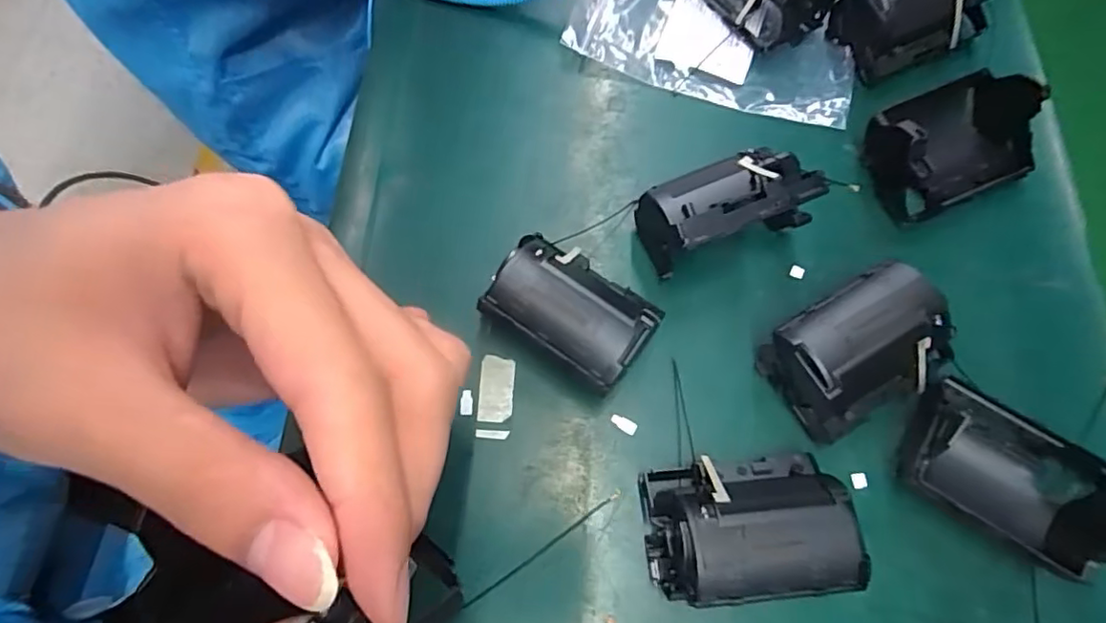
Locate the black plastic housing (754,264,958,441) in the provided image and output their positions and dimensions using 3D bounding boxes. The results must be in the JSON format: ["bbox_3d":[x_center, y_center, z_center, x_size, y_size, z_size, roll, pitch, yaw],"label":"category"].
[{"bbox_3d":[0.128,0.016,0.246,0.072,0.040,0.051,-25,71,-9],"label":"black plastic housing"}]

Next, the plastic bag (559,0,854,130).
[{"bbox_3d":[0.091,-0.159,0.328,0.152,0.014,0.095,19,72,6],"label":"plastic bag"}]

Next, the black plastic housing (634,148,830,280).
[{"bbox_3d":[0.077,-0.046,0.267,0.073,0.045,0.042,-20,71,-7],"label":"black plastic housing"}]

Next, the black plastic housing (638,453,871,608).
[{"bbox_3d":[0.072,0.083,0.223,0.070,0.041,0.045,-5,69,-2],"label":"black plastic housing"}]

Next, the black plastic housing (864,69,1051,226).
[{"bbox_3d":[0.192,-0.081,0.283,0.076,0.034,0.053,-22,71,-8],"label":"black plastic housing"}]

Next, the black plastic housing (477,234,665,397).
[{"bbox_3d":[0.006,0.004,0.251,0.068,0.042,0.042,30,72,9],"label":"black plastic housing"}]

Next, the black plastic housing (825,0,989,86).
[{"bbox_3d":[0.188,-0.158,0.309,0.070,0.040,0.048,-21,71,-8],"label":"black plastic housing"}]

